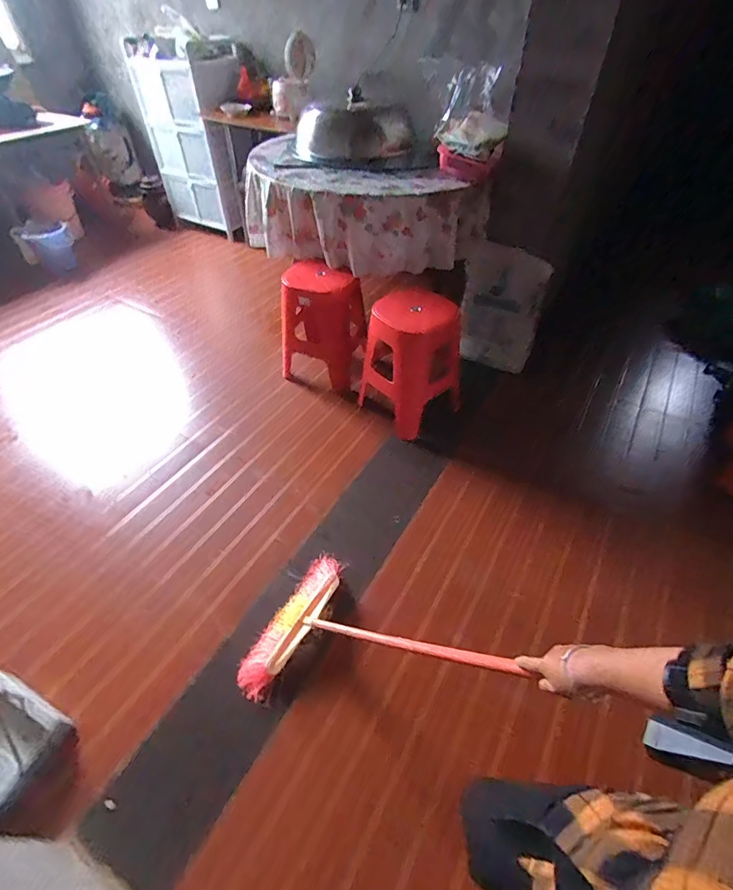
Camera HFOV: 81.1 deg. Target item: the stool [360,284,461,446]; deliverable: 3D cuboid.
[{"bbox_3d":[0.184,-0.345,1.758,0.337,0.492,0.337,-31,53,-24],"label":"stool"}]

